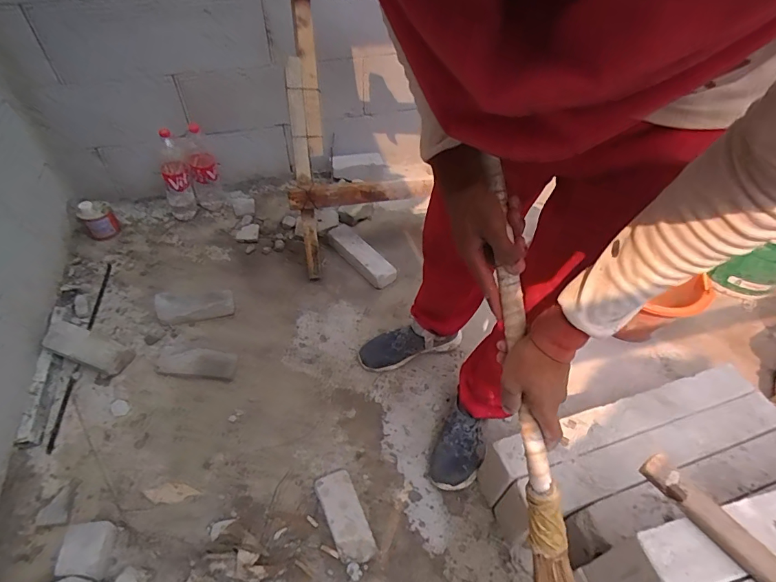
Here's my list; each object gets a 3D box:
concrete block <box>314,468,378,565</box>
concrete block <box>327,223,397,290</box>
[{"bbox_3d":[-0.088,0.465,0.899,0.077,0.034,0.176,-19,51,-18],"label":"concrete block"},{"bbox_3d":[-0.097,-0.120,1.414,0.095,0.059,0.297,-31,56,-26],"label":"concrete block"}]

